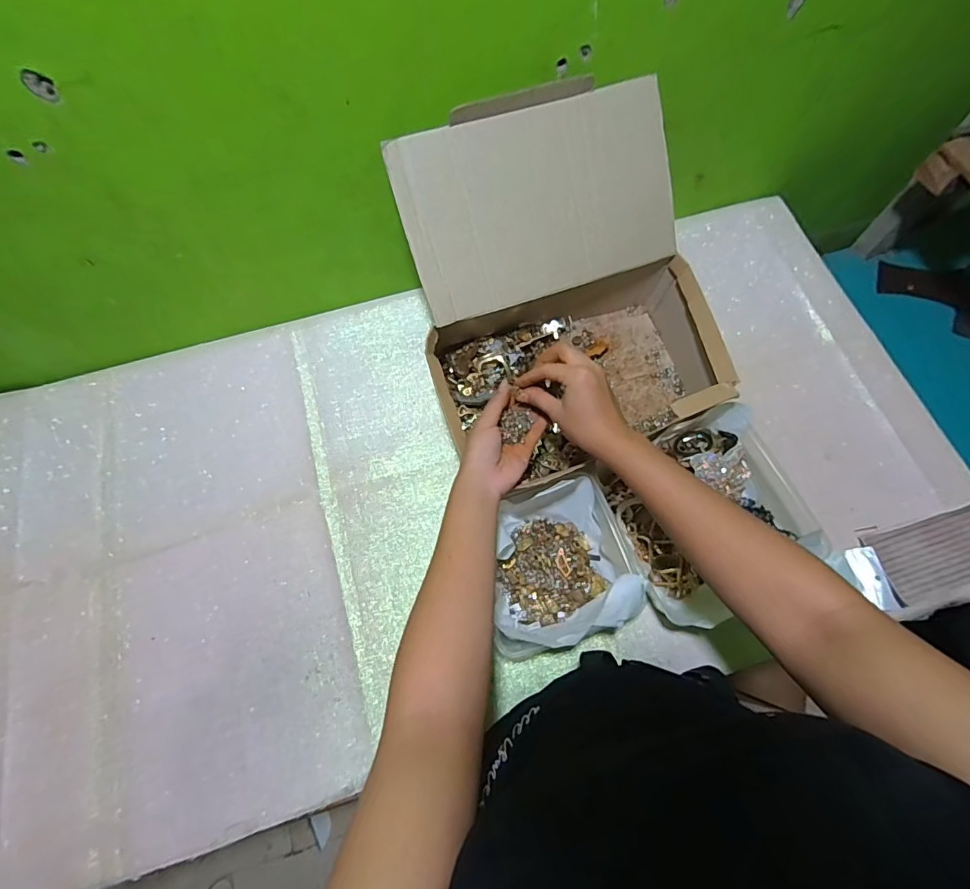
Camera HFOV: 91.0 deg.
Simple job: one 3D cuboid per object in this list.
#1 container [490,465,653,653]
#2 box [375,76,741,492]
[{"bbox_3d":[0.079,0.128,0.518,0.140,0.094,0.155,-17,70,-5],"label":"container"},{"bbox_3d":[0.089,-0.163,0.550,0.320,0.240,0.335,-17,70,-5],"label":"box"}]

